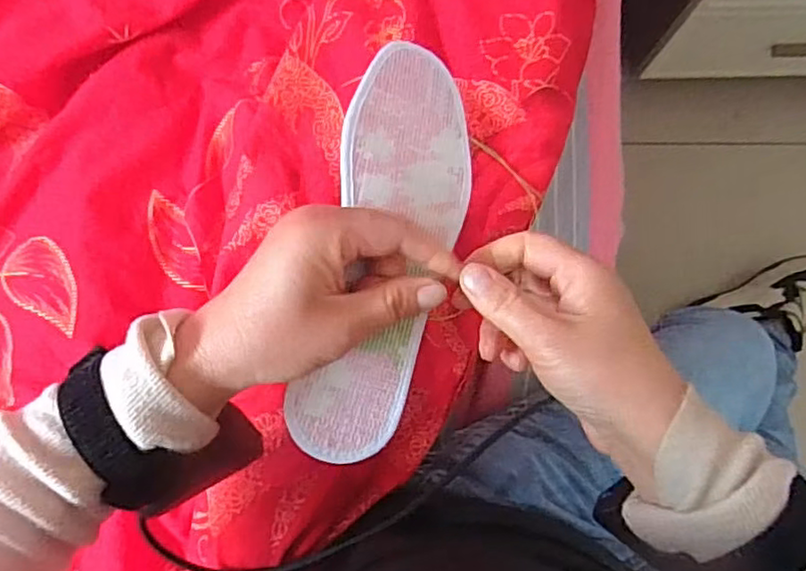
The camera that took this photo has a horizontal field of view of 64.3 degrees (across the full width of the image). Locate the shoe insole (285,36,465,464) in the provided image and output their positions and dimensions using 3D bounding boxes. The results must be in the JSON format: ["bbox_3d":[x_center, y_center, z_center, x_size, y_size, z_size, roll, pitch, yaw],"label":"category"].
[{"bbox_3d":[-0.004,-0.026,0.360,0.078,0.024,0.242,14,77,-19],"label":"shoe insole"}]

